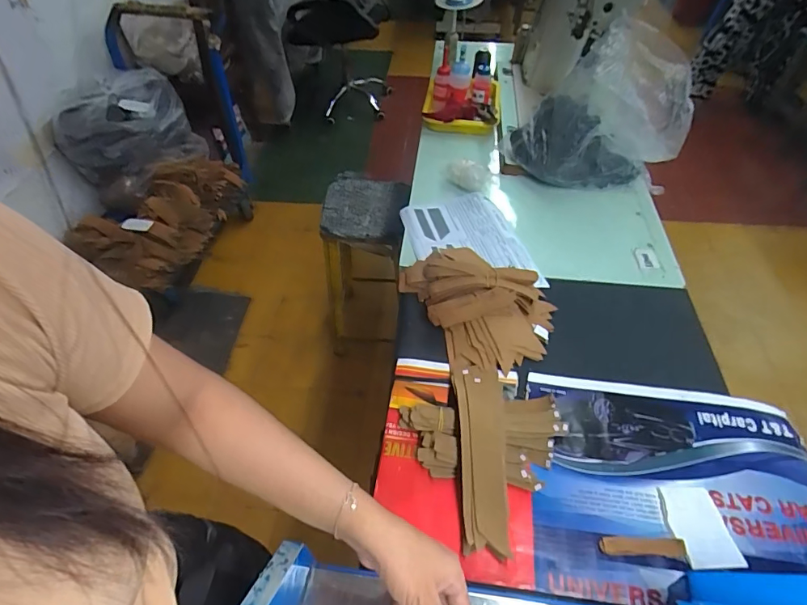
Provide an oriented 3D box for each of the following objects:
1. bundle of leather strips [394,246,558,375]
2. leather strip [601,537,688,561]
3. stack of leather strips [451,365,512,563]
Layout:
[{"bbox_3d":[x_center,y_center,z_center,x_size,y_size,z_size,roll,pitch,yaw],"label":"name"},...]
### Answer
[{"bbox_3d":[0.127,-0.017,0.762,0.197,0.066,0.263,-22,53,-16],"label":"bundle of leather strips"},{"bbox_3d":[0.286,0.293,0.546,0.095,0.009,0.021,2,50,4],"label":"leather strip"},{"bbox_3d":[0.106,0.197,0.615,0.068,0.023,0.254,1,50,3],"label":"stack of leather strips"}]

